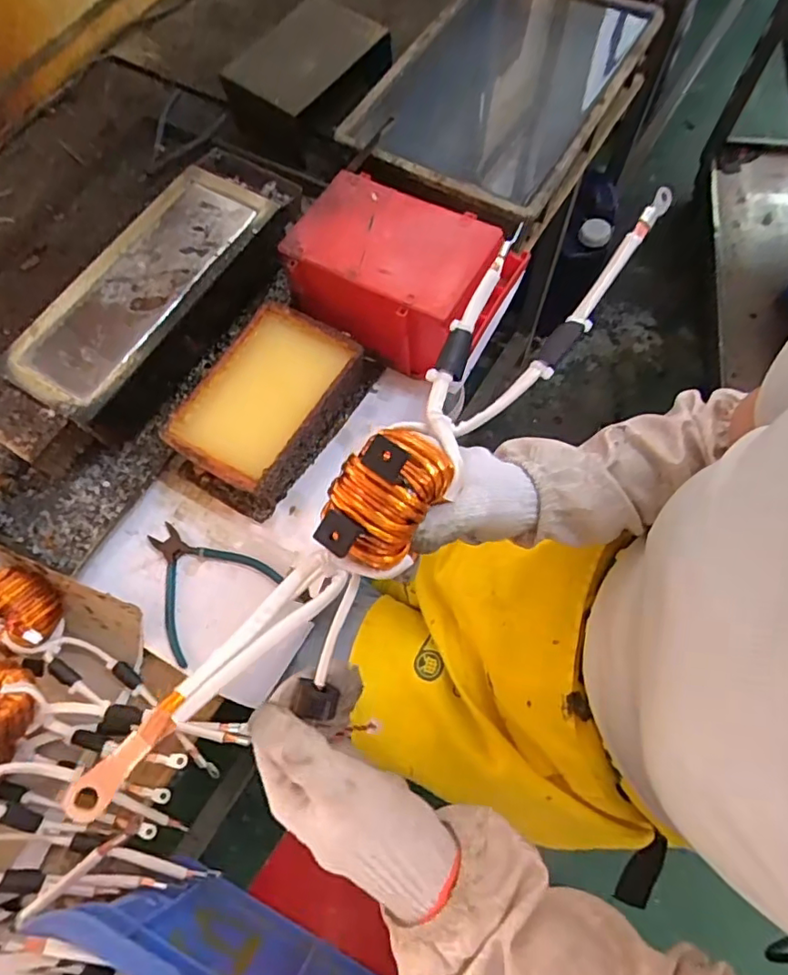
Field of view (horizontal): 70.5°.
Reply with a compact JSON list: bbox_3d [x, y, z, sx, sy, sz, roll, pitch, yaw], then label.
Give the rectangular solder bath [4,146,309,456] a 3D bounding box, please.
[{"bbox_3d":[-0.264,-0.234,0.670,0.168,0.096,0.390,27,72,13],"label":"rectangular solder bath"}]

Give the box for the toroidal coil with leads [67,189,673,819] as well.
[{"bbox_3d":[0.009,-0.021,0.323,0.073,0.079,0.459,38,78,16],"label":"toroidal coil with leads"}]

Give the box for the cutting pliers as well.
[{"bbox_3d":[-0.206,0.090,0.586,0.128,0.009,0.133,-39,71,-12],"label":"cutting pliers"}]

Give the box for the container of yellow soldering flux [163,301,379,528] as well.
[{"bbox_3d":[-0.136,-0.092,0.624,0.137,0.065,0.230,31,73,14],"label":"container of yellow soldering flux"}]

